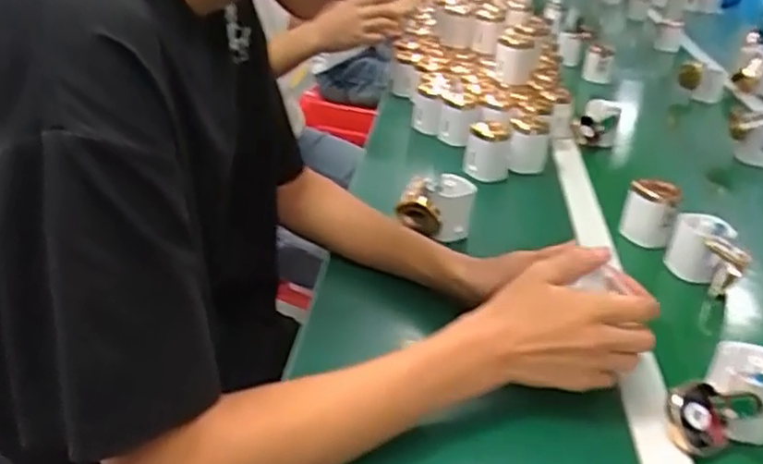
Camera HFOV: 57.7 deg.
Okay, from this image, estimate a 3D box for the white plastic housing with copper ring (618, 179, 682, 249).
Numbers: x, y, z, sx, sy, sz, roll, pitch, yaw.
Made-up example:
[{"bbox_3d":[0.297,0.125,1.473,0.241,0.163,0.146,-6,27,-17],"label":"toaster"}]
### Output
[{"bbox_3d":[0.334,-0.025,0.864,0.059,0.075,0.052,16,32,18],"label":"white plastic housing with copper ring"}]

